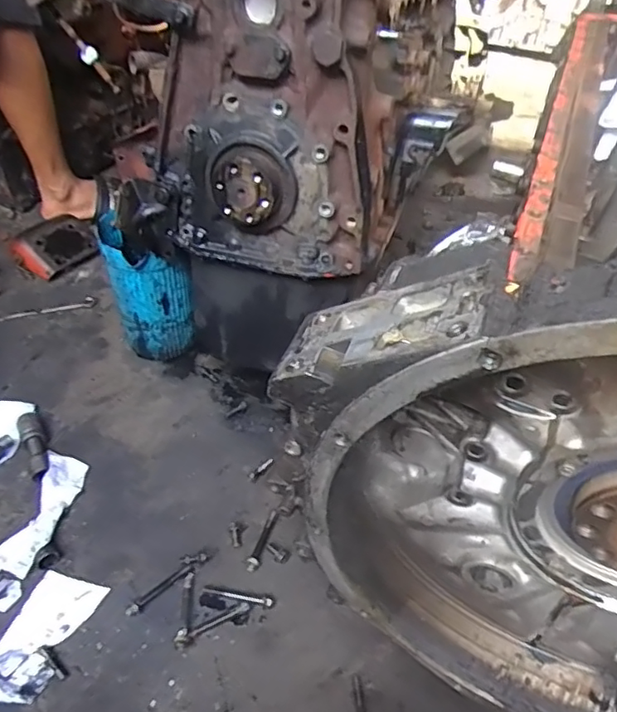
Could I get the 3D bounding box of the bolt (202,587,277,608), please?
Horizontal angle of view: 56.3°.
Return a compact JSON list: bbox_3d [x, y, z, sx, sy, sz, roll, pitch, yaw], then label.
[{"bbox_3d":[-0.099,0.344,0.820,0.101,0.012,0.016,6,43,3],"label":"bolt"}]

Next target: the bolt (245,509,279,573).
[{"bbox_3d":[-0.069,0.283,0.880,0.019,0.013,0.102,16,45,14],"label":"bolt"}]

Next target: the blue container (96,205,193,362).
[{"bbox_3d":[-0.302,-0.117,1.103,0.136,0.255,0.133,-14,45,-17],"label":"blue container"}]

